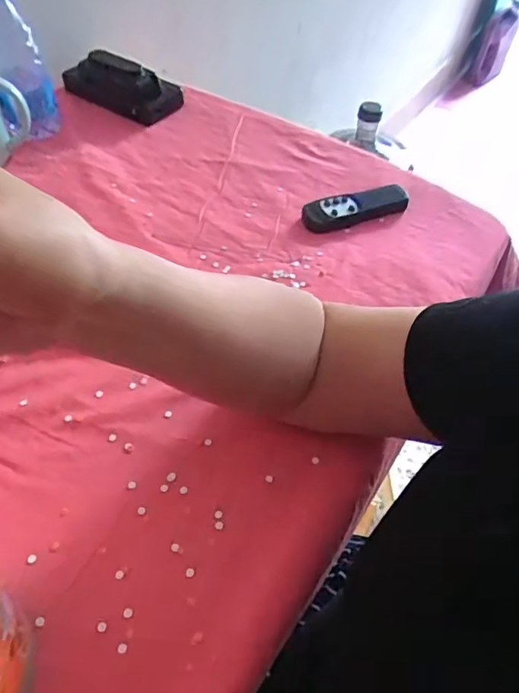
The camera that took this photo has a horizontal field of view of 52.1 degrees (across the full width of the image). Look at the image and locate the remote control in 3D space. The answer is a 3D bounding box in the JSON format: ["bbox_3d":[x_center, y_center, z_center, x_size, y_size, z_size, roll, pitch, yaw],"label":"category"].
[{"bbox_3d":[0.101,-0.145,0.554,0.122,0.015,0.034,-16,54,-14],"label":"remote control"}]

